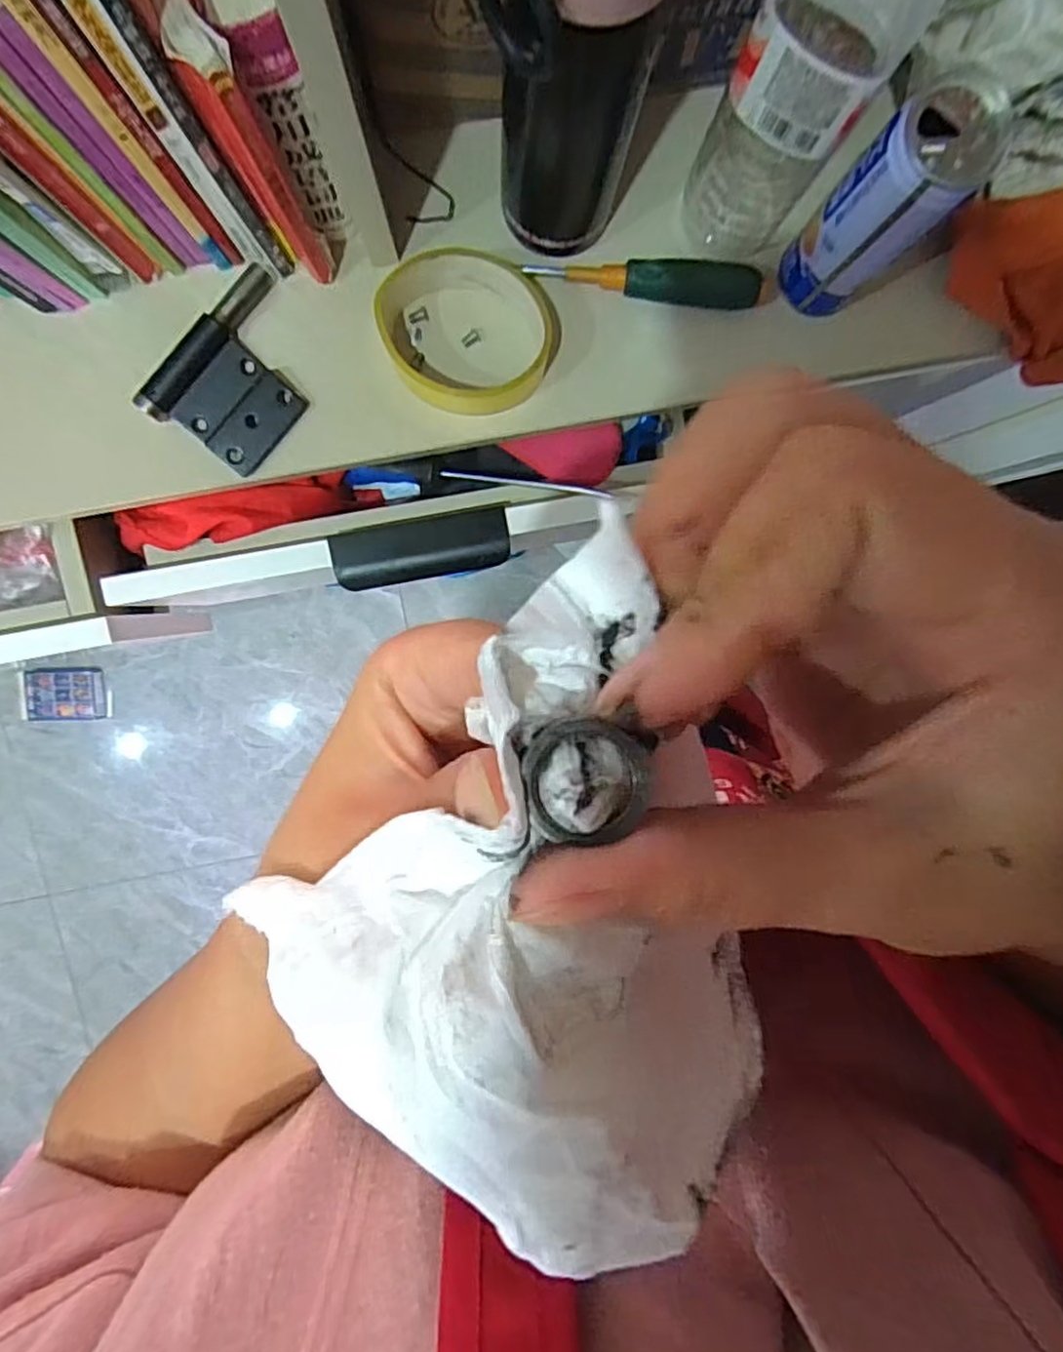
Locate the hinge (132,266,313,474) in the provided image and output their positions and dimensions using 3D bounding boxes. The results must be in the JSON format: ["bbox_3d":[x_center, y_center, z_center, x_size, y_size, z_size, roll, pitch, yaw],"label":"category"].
[{"bbox_3d":[-0.176,-0.185,0.416,0.076,0.015,0.106,41,93,-6],"label":"hinge"}]

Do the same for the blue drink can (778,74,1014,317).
[{"bbox_3d":[0.186,-0.246,0.364,0.045,0.130,0.048,0,96,-3],"label":"blue drink can"}]

